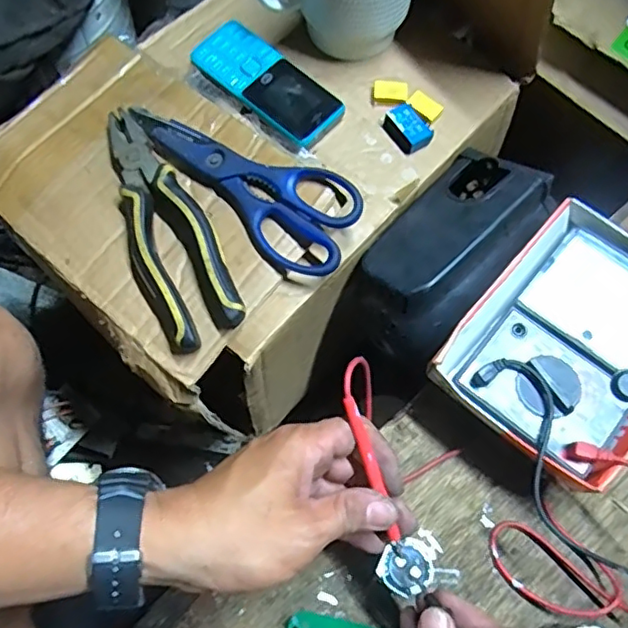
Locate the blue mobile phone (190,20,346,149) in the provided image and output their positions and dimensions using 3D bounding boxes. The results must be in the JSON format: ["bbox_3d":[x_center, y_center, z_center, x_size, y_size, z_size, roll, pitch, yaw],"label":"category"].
[{"bbox_3d":[-0.038,-0.184,0.467,0.124,0.011,0.057,40,70,14],"label":"blue mobile phone"}]

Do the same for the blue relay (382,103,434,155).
[{"bbox_3d":[0.073,-0.146,0.460,0.027,0.013,0.036,-29,70,-14],"label":"blue relay"}]

